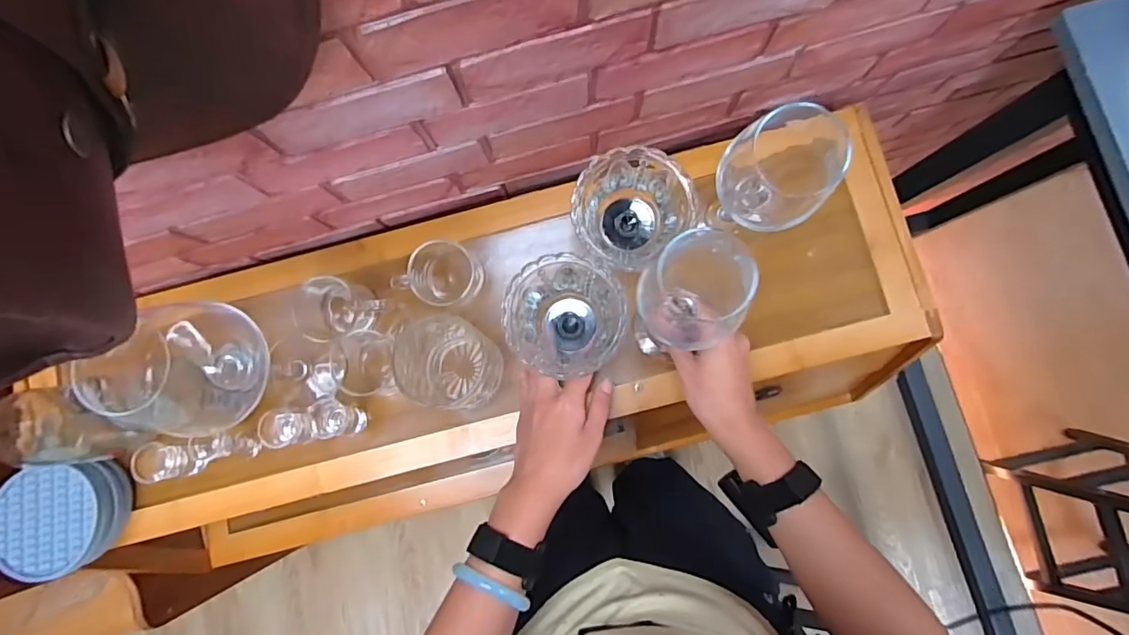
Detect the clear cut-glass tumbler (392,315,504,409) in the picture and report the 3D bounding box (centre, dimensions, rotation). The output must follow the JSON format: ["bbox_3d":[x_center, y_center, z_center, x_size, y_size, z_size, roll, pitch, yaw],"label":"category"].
[{"bbox_3d":[-0.104,0.042,0.499,0.086,0.064,0.083,0,83,3],"label":"clear cut-glass tumbler"}]

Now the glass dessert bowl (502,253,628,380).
[{"bbox_3d":[0.001,0.002,0.455,0.090,0.082,0.089,0,83,3],"label":"glass dessert bowl"}]

